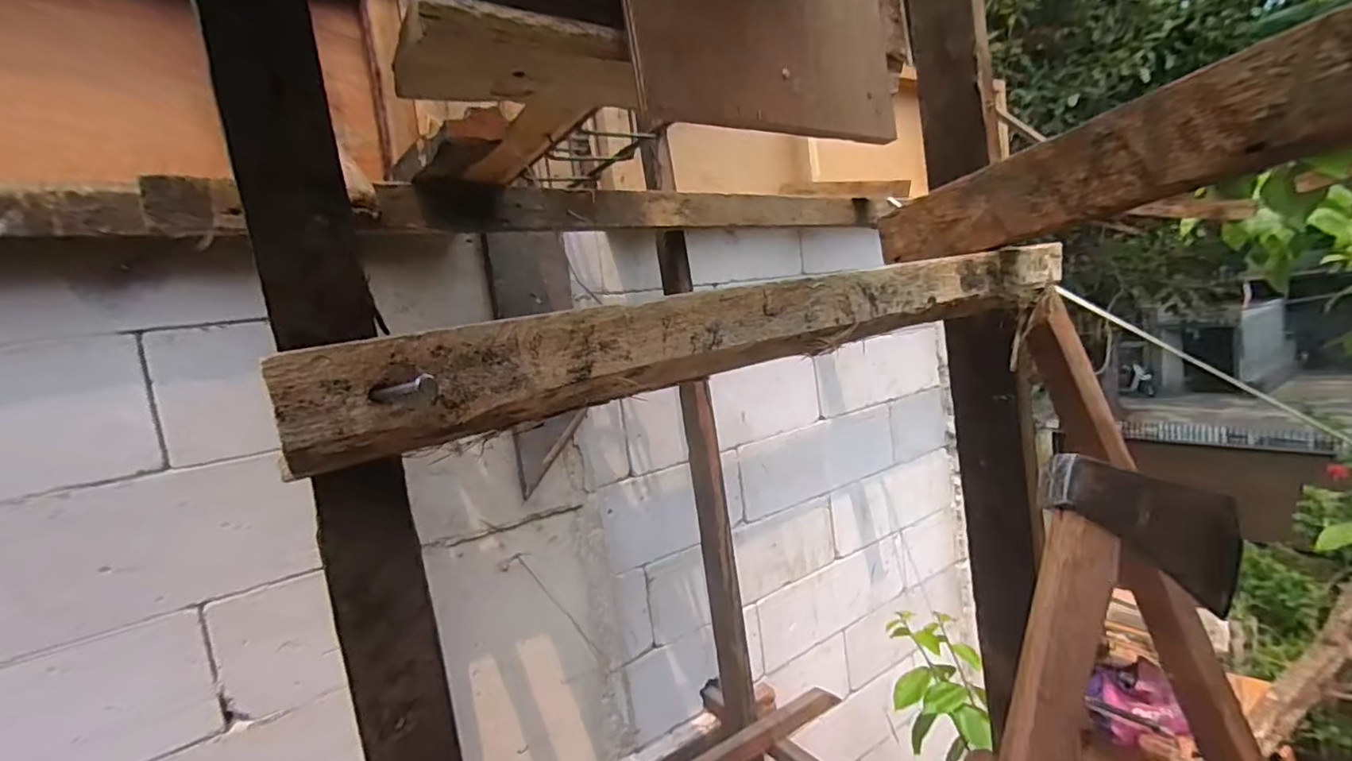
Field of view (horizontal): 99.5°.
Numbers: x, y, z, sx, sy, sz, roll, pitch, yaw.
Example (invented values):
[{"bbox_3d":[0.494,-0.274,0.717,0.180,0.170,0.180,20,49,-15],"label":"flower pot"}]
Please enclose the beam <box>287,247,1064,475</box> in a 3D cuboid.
[{"bbox_3d":[0.100,-0.045,0.412,0.646,0.063,0.031,-12,7,-34],"label":"beam"}]

